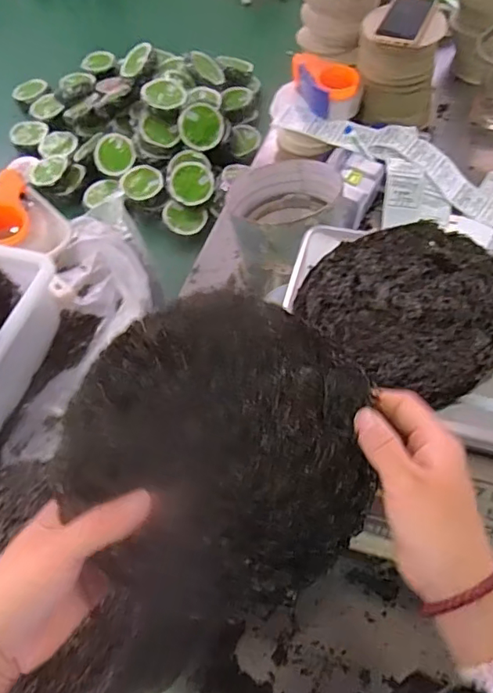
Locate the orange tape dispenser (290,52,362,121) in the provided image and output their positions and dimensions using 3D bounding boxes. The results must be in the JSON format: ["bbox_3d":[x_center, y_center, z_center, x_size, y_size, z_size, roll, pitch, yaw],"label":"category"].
[{"bbox_3d":[0.152,-0.531,1.020,0.076,0.085,0.161,-22,60,-8],"label":"orange tape dispenser"}]

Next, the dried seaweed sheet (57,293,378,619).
[{"bbox_3d":[-0.010,0.067,0.324,0.183,0.012,0.192,-42,100,-9],"label":"dried seaweed sheet"}]

